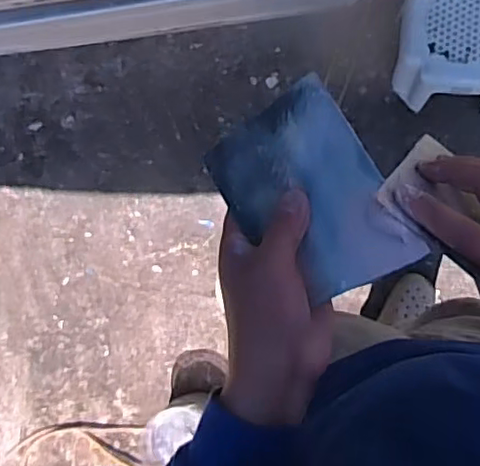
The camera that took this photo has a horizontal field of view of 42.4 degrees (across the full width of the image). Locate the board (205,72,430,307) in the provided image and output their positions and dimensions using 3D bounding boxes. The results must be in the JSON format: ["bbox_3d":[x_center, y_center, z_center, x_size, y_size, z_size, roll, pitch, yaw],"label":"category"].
[{"bbox_3d":[0.043,-0.024,0.405,0.095,0.011,0.139,-33,70,11],"label":"board"}]

